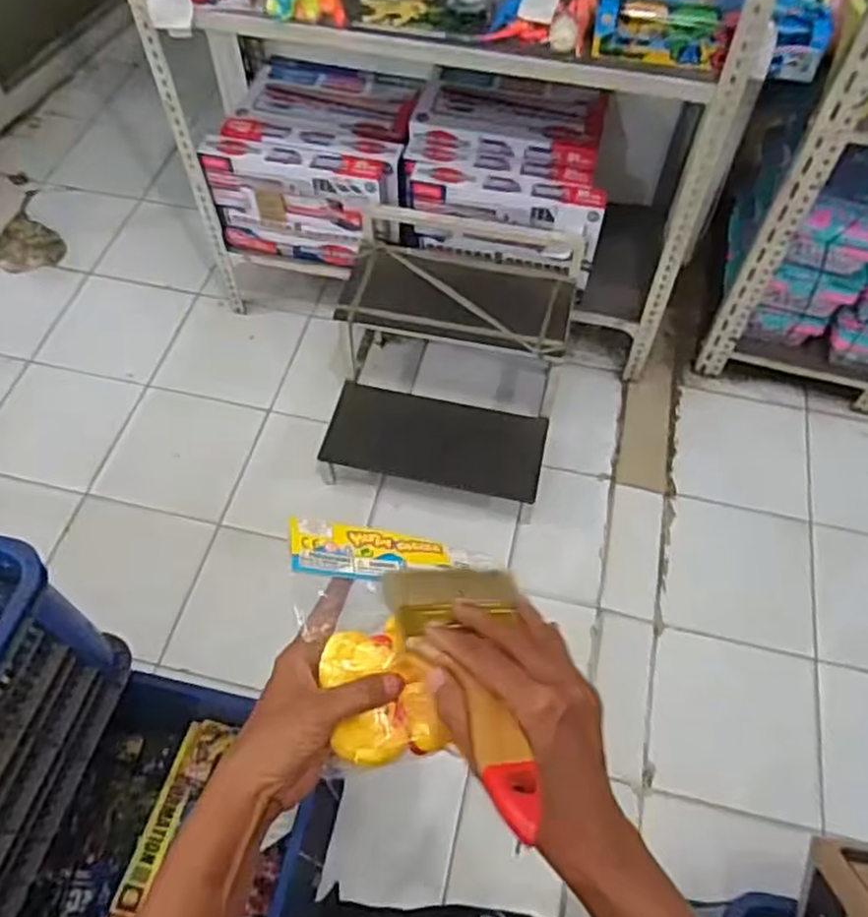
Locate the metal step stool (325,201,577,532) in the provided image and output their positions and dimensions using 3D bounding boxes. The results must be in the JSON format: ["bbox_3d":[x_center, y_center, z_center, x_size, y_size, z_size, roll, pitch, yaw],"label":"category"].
[{"bbox_3d":[0.031,-0.201,1.495,0.446,0.360,0.452,11,59,5],"label":"metal step stool"}]

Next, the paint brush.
[{"bbox_3d":[0.020,0.112,0.385,0.079,0.019,0.195,-6,28,-5],"label":"paint brush"}]

